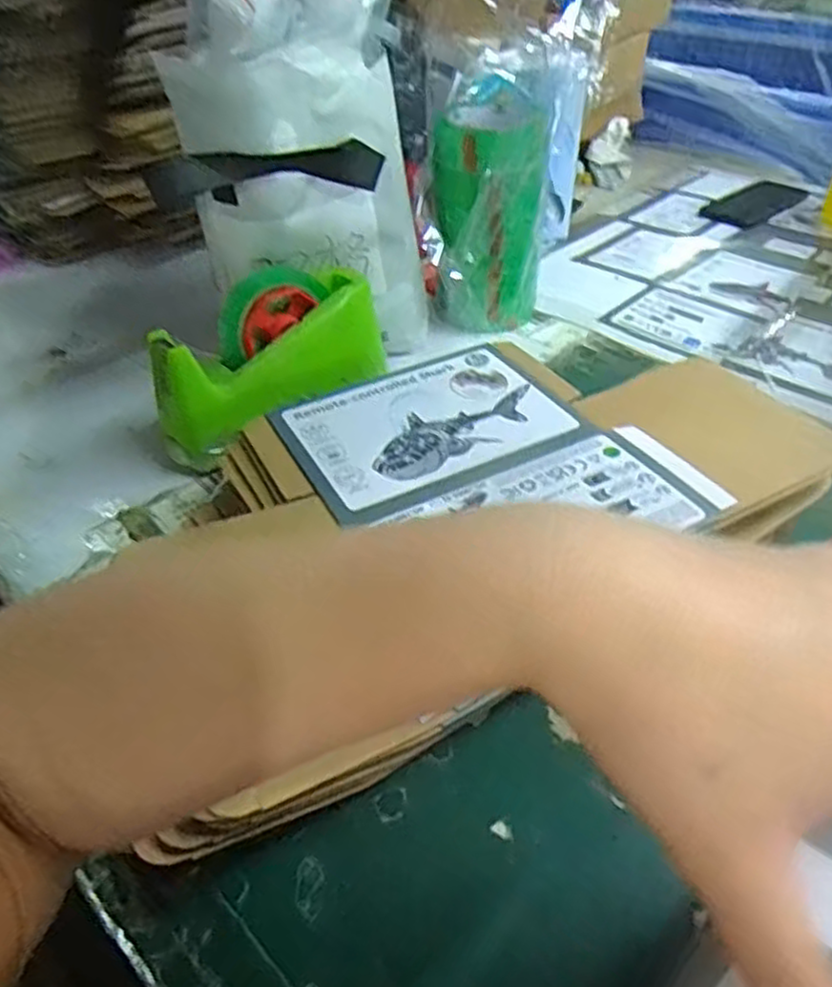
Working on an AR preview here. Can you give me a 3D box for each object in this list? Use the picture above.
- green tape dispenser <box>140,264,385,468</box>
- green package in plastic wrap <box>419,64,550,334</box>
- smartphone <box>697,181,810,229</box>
[{"bbox_3d":[-0.125,-0.118,0.623,0.200,0.096,0.070,-33,48,-32],"label":"green tape dispenser"},{"bbox_3d":[0.068,-0.271,0.727,0.107,0.207,0.105,-6,41,-5],"label":"green package in plastic wrap"},{"bbox_3d":[0.470,-0.404,1.033,0.169,0.008,0.087,-31,49,-29],"label":"smartphone"}]

